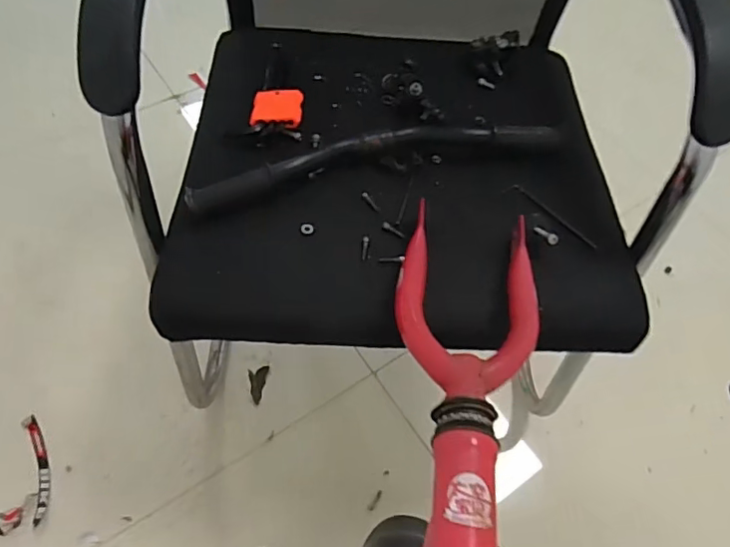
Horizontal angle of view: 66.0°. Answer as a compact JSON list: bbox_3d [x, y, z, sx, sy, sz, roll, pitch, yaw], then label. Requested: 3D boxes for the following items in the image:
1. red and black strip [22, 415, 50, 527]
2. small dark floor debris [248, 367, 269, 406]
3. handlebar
[{"bbox_3d":[-0.501,0.297,0.862,0.026,0.008,0.165,-18,64,-13],"label":"red and black strip"},{"bbox_3d":[-0.184,0.188,0.955,0.030,0.009,0.065,7,61,0],"label":"small dark floor debris"},{"bbox_3d":[0.019,-0.126,0.587,0.398,0.026,0.062,-11,60,-12],"label":"handlebar"}]

